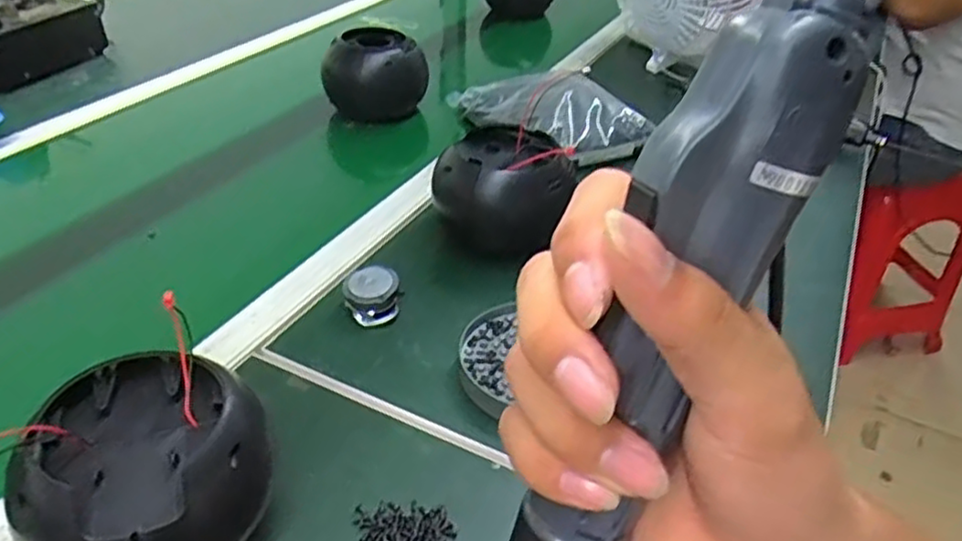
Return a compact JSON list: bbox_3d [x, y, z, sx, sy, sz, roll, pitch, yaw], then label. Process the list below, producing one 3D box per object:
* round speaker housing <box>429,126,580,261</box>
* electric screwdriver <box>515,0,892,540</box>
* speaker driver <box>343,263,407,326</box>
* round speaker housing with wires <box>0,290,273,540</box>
[{"bbox_3d":[0.019,-0.076,0.670,0.128,0.089,0.102,-2,37,-8],"label":"round speaker housing"},{"bbox_3d":[0.043,0.027,0.191,0.034,0.242,0.031,32,23,32],"label":"electric screwdriver"},{"bbox_3d":[-0.088,0.020,0.574,0.045,0.029,0.044,-4,37,-10],"label":"speaker driver"},{"bbox_3d":[-0.186,0.107,0.375,0.122,0.099,0.120,2,36,-2],"label":"round speaker housing with wires"}]

